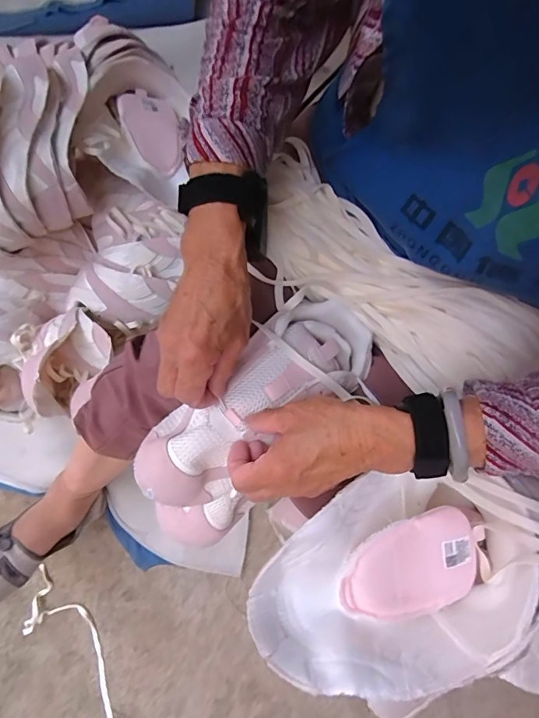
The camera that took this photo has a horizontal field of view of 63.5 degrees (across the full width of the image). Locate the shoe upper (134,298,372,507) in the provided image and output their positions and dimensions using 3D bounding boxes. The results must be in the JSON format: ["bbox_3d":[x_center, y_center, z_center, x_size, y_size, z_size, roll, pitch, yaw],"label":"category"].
[{"bbox_3d":[-0.010,0.034,0.401,0.246,0.053,0.089,-39,81,-15],"label":"shoe upper"}]

